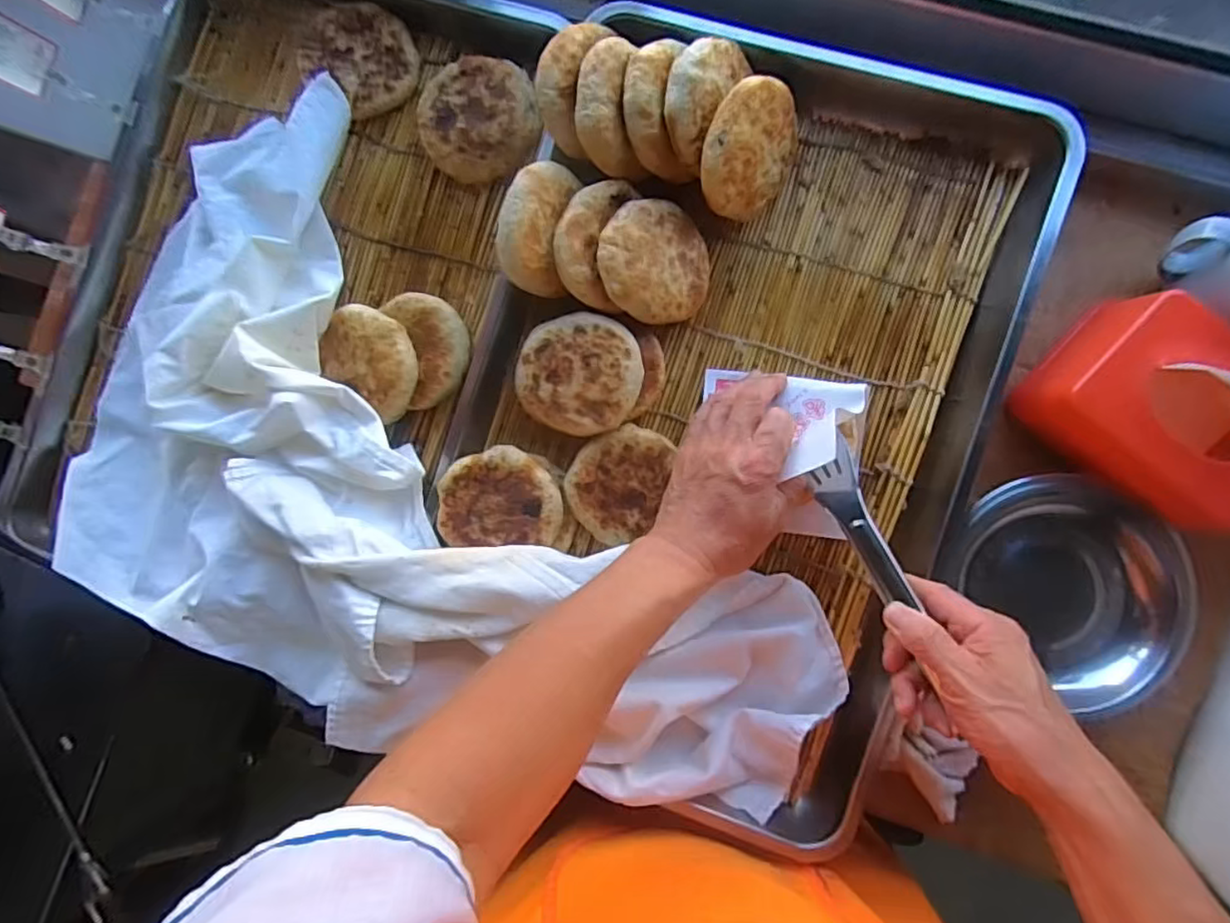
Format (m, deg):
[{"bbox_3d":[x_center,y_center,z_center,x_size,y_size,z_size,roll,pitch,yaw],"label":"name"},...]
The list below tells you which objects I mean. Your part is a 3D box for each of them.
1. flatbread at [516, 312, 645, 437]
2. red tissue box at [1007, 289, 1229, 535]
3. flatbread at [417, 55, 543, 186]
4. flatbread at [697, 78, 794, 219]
[{"bbox_3d":[-0.027,-0.068,0.495,0.094,0.027,0.091,0,90,6],"label":"flatbread"},{"bbox_3d":[0.389,-0.035,0.436,0.166,0.075,0.117,43,94,4],"label":"red tissue box"},{"bbox_3d":[-0.111,-0.284,0.521,0.096,0.027,0.096,0,90,6],"label":"flatbread"},{"bbox_3d":[0.102,-0.229,0.463,0.021,0.082,0.092,36,116,44],"label":"flatbread"}]

